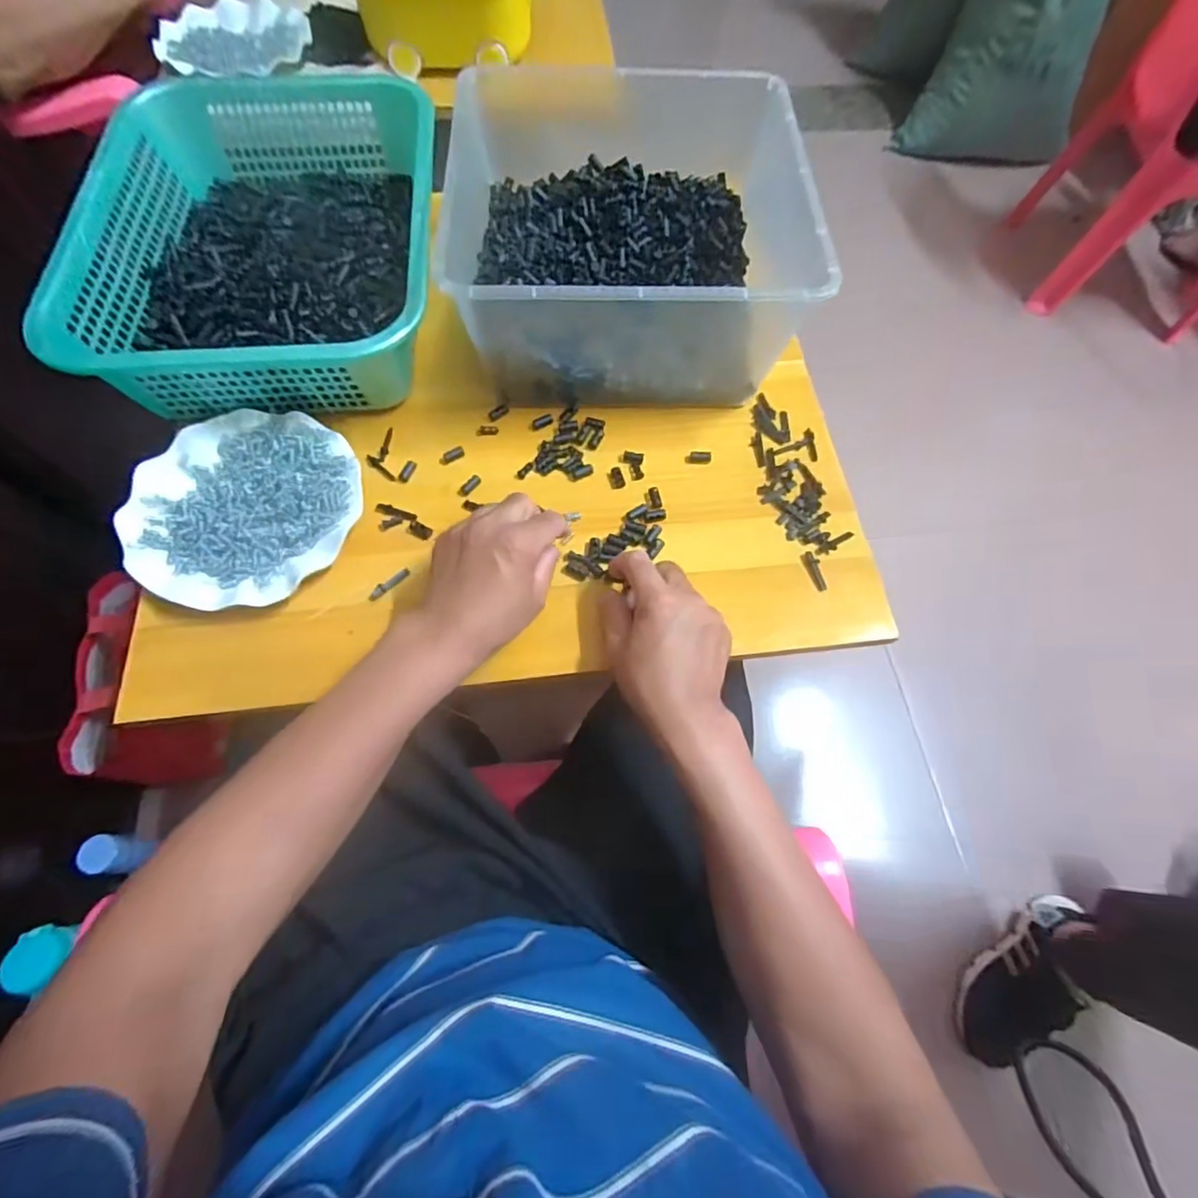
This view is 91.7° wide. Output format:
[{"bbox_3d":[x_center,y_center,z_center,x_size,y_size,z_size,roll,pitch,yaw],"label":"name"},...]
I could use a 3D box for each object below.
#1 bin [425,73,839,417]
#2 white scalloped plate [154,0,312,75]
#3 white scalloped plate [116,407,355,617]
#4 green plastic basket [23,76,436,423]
[{"bbox_3d":[0.017,-0.340,0.549,0.295,0.140,0.301,-1,66,-2],"label":"bin"},{"bbox_3d":[-0.478,-0.738,0.768,0.182,0.022,0.182,1,66,-2],"label":"white scalloped plate"},{"bbox_3d":[-0.290,-0.076,0.484,0.176,0.025,0.178,1,66,-2],"label":"white scalloped plate"},{"bbox_3d":[-0.305,-0.344,0.555,0.299,0.088,0.382,-4,66,-4],"label":"green plastic basket"}]

